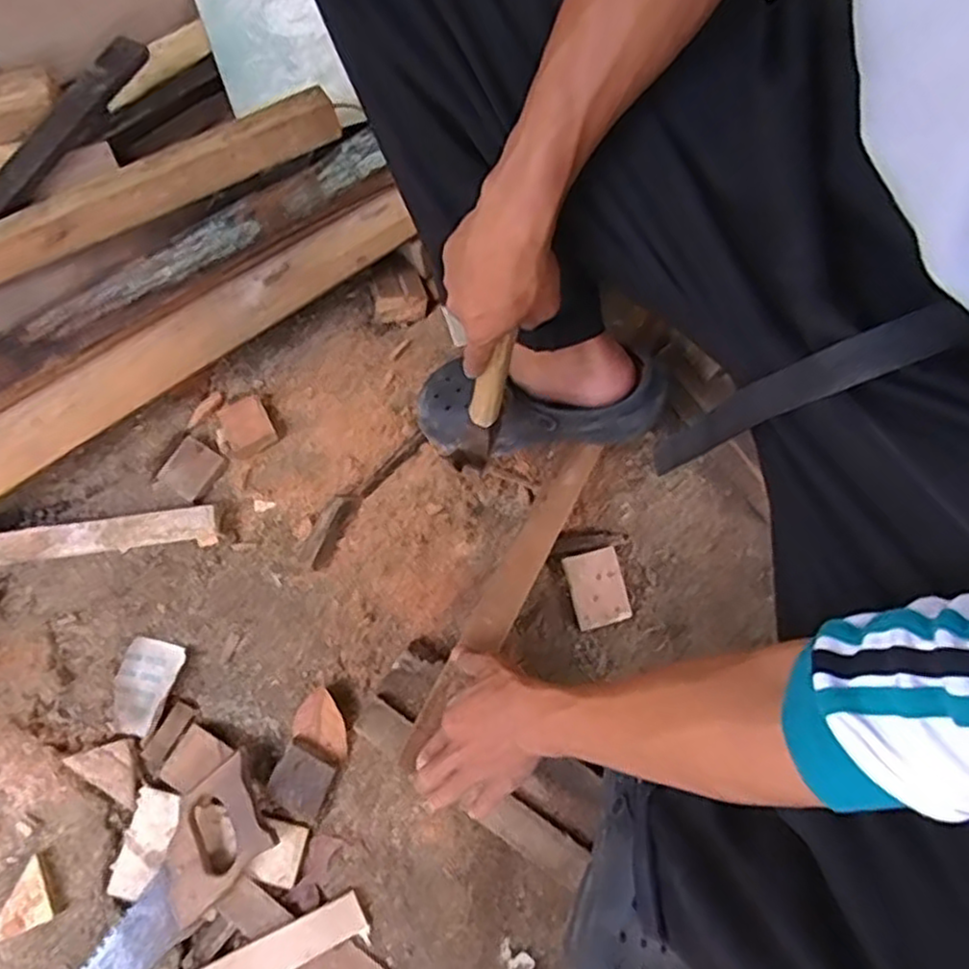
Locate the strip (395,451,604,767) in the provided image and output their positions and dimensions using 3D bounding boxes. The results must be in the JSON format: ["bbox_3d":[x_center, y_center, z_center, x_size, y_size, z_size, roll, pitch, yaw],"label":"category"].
[{"bbox_3d":[0.019,0.106,0.707,0.040,0.013,0.350,31,73,6],"label":"strip"}]

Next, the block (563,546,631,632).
[{"bbox_3d":[0.121,0.112,0.788,0.057,0.023,0.077,-13,77,-4],"label":"block"}]

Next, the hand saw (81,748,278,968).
[{"bbox_3d":[-0.367,0.446,0.697,0.407,0.022,0.093,-44,81,-10],"label":"hand saw"}]

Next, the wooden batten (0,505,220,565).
[{"bbox_3d":[-0.441,0.060,0.785,0.302,0.034,0.033,-9,77,-3],"label":"wooden batten"}]

